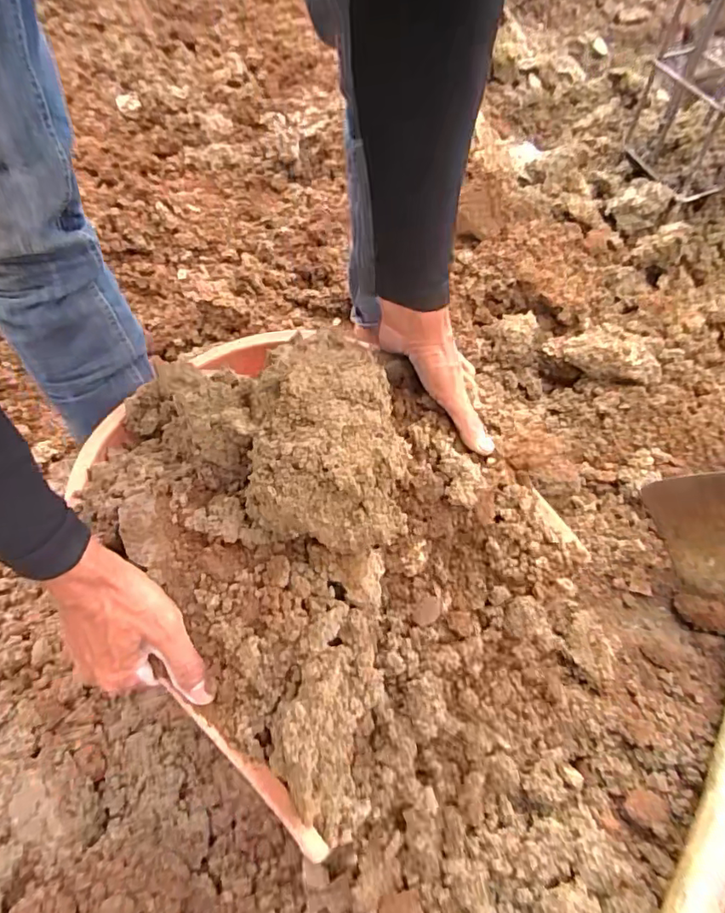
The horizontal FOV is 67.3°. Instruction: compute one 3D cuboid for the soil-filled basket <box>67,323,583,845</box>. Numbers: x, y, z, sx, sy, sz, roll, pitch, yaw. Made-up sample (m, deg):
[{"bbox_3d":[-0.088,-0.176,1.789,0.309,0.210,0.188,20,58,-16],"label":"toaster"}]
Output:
[{"bbox_3d":[-0.051,0.033,0.443,0.371,0.131,0.313,39,67,21],"label":"soil-filled basket"}]

